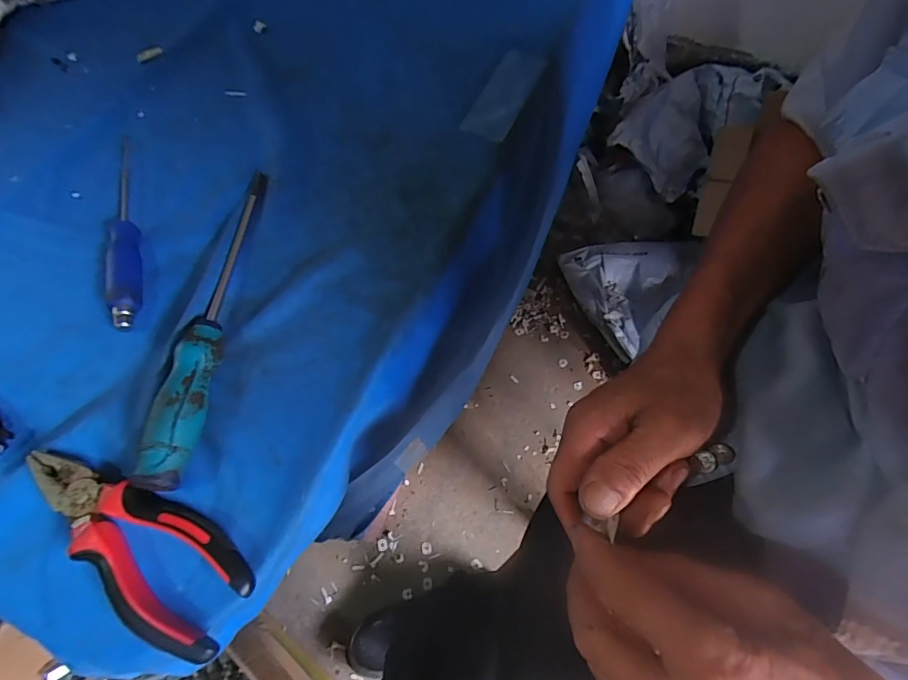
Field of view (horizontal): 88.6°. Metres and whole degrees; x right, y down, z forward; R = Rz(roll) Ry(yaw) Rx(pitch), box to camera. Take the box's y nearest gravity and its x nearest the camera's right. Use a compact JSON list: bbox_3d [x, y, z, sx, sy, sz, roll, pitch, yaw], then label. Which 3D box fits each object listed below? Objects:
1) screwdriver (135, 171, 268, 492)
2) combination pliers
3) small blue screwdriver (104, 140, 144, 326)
[{"bbox_3d":[-0.166,-0.024,0.318,0.026,0.029,0.242,-1,64,2],"label":"screwdriver"},{"bbox_3d":[-0.184,0.112,0.262,0.155,0.021,0.056,24,68,13],"label":"combination pliers"},{"bbox_3d":[-0.259,-0.090,0.361,0.021,0.021,0.191,-21,65,-8],"label":"small blue screwdriver"}]

